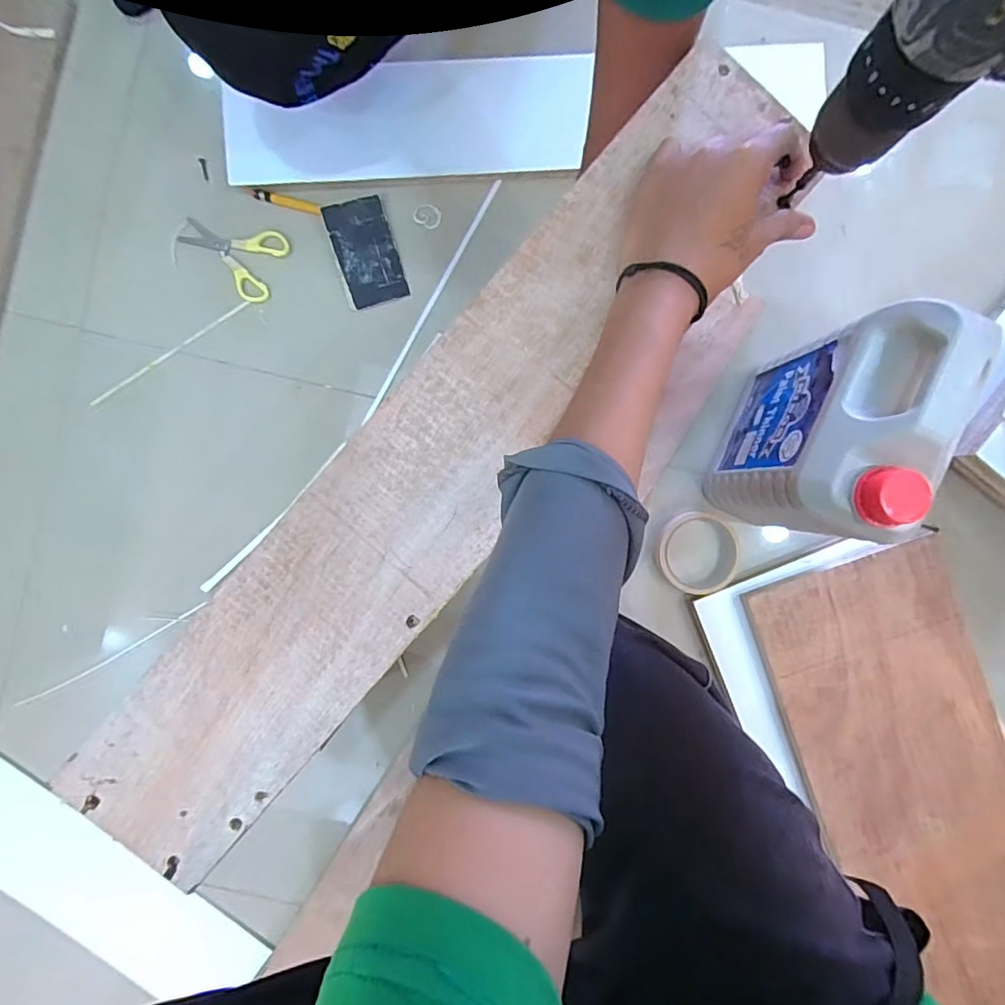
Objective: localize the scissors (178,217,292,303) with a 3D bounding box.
[{"bbox_3d":[-0.304,-0.284,0.581,0.115,0.004,0.080,28,91,-1],"label":"scissors"}]

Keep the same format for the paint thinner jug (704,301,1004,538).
[{"bbox_3d":[0.295,-0.057,0.482,0.094,0.226,0.178,25,91,-1],"label":"paint thinner jug"}]

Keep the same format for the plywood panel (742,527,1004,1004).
[{"bbox_3d":[0.471,0.353,0.578,0.219,0.011,0.604,-19,91,1],"label":"plywood panel"}]

